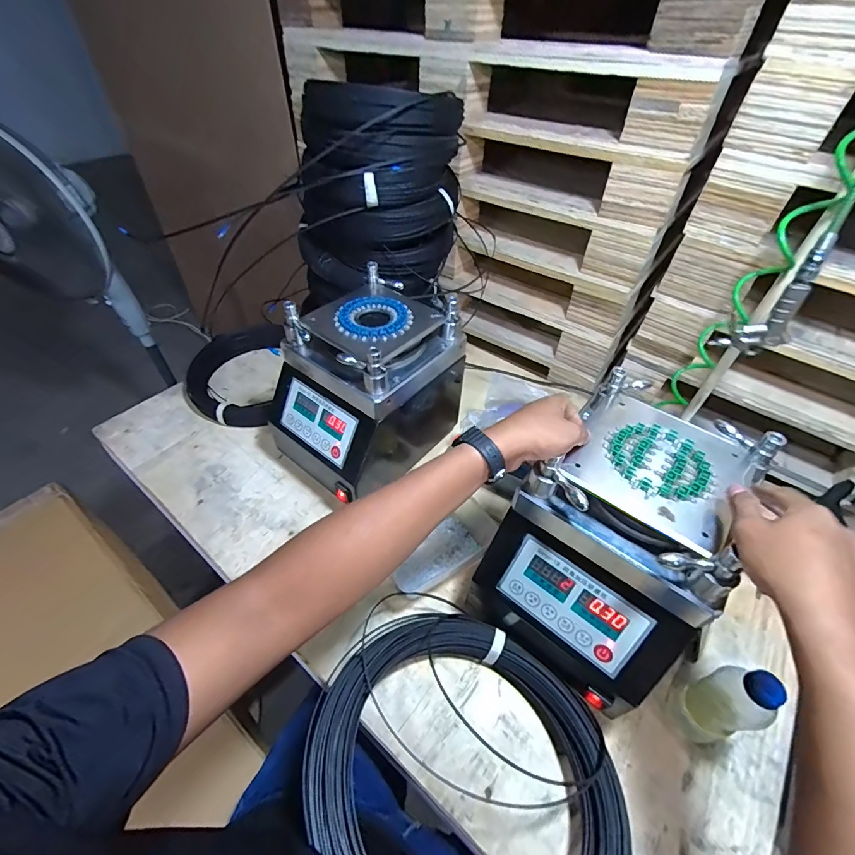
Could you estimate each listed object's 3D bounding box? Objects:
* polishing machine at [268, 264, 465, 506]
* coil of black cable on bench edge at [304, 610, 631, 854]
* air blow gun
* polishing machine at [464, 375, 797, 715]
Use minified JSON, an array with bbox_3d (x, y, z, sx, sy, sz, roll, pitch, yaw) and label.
[{"bbox_3d":[-0.096,-0.069,0.718,0.213,0.278,0.298,31,54,25],"label":"polishing machine"},{"bbox_3d":[0.049,0.343,0.420,0.305,0.056,0.280,30,36,21],"label":"coil of black cable on bench edge"},{"bbox_3d":[0.486,-0.180,0.566,0.079,0.169,0.026,23,51,20],"label":"air blow gun"},{"bbox_3d":[0.222,0.142,0.499,0.209,0.235,0.252,34,55,28],"label":"polishing machine"}]

